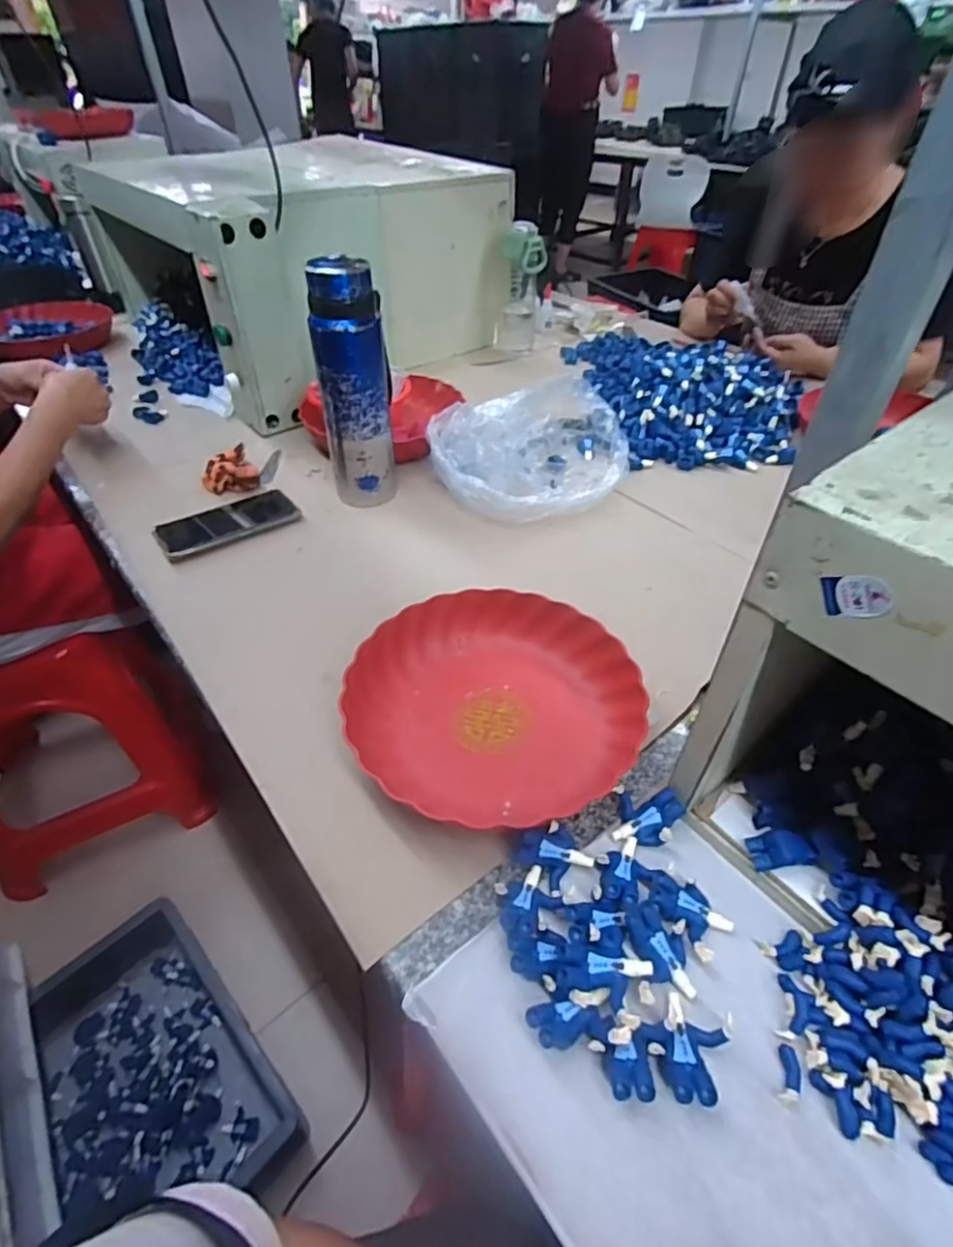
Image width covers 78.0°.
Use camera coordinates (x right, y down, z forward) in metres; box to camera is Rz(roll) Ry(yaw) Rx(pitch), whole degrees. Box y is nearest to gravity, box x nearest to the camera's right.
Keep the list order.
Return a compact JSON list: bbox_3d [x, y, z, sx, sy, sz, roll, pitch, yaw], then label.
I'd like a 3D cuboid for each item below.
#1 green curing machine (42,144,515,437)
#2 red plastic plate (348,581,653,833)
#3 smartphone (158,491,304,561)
[{"bbox_3d":[-0.378,-0.695,1.122,0.696,0.281,0.581,32,52,29],"label":"green curing machine"},{"bbox_3d":[0.015,0.068,0.507,0.225,0.050,0.236,0,44,0],"label":"red plastic plate"},{"bbox_3d":[-0.311,-0.126,0.736,0.162,0.016,0.083,-27,50,-26],"label":"smartphone"}]

